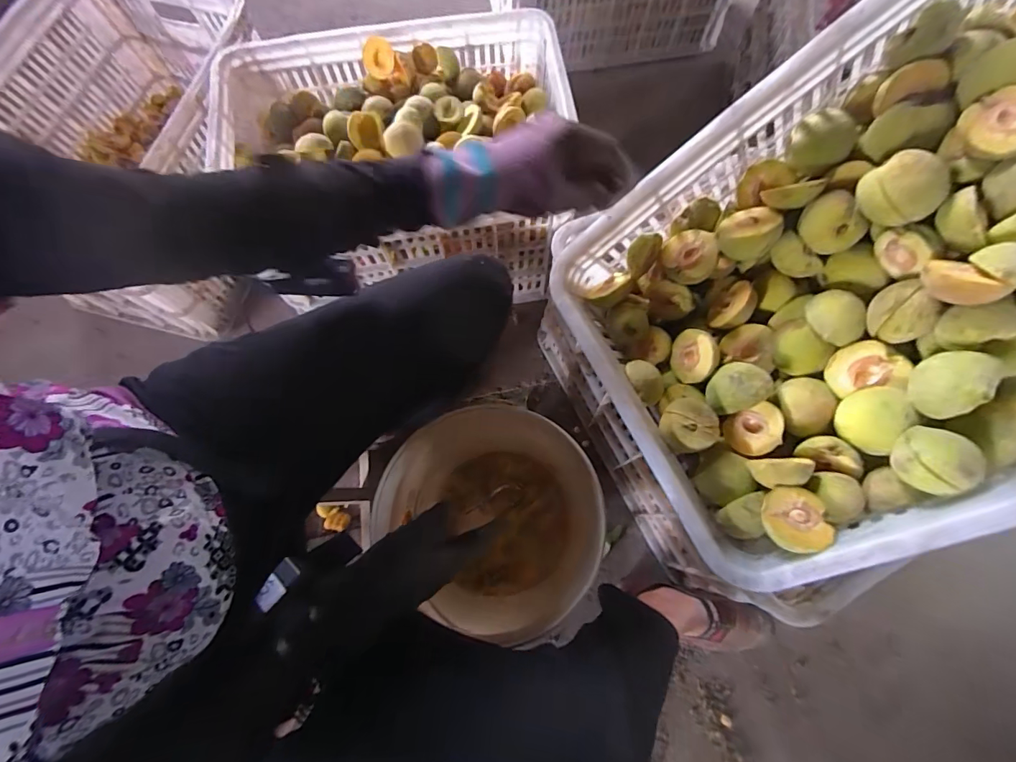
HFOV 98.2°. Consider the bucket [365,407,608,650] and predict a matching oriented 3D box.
[{"bbox_3d":[-0.012,0.182,0.601,0.244,0.240,0.248,-1,72,2],"label":"bucket"}]

